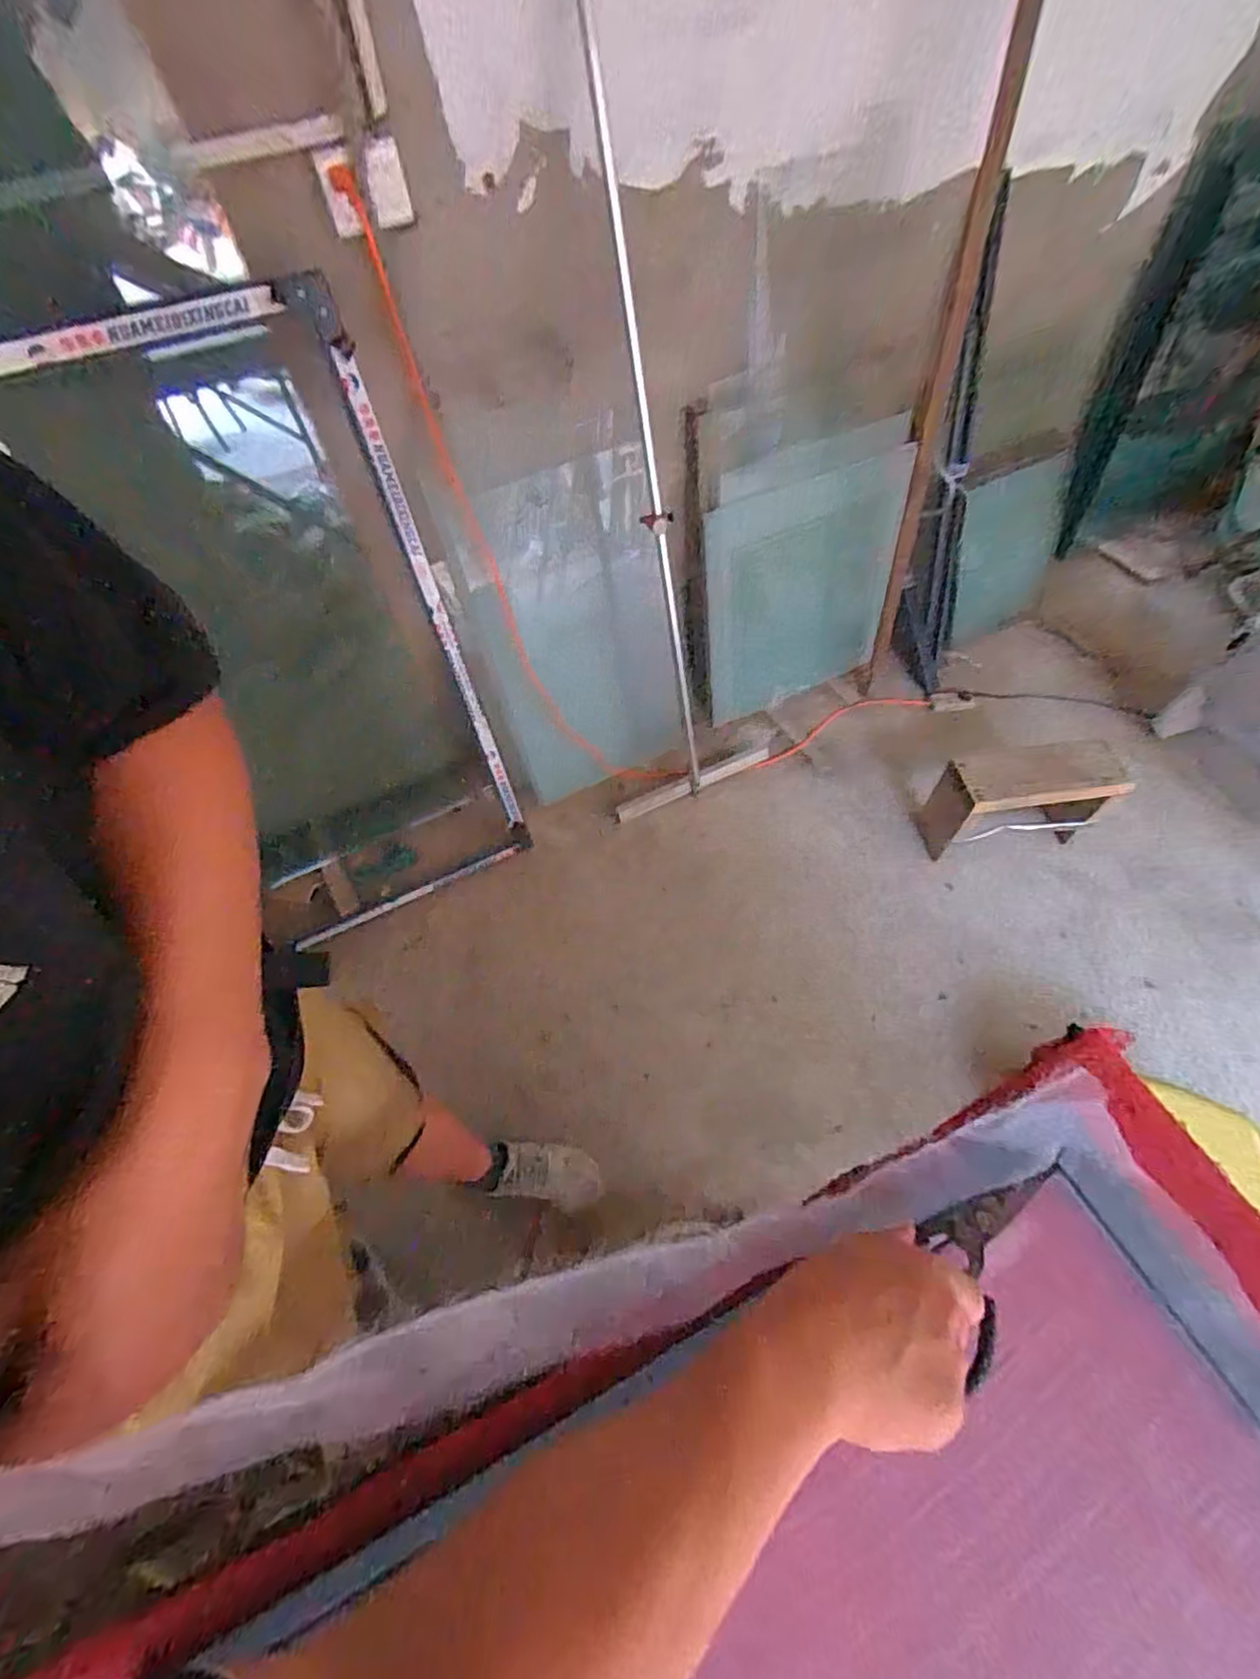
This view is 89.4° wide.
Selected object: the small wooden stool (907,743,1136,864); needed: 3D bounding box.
[{"bbox_3d":[0.914,-0.094,1.526,0.405,0.294,0.152,-8,58,-2],"label":"small wooden stool"}]

